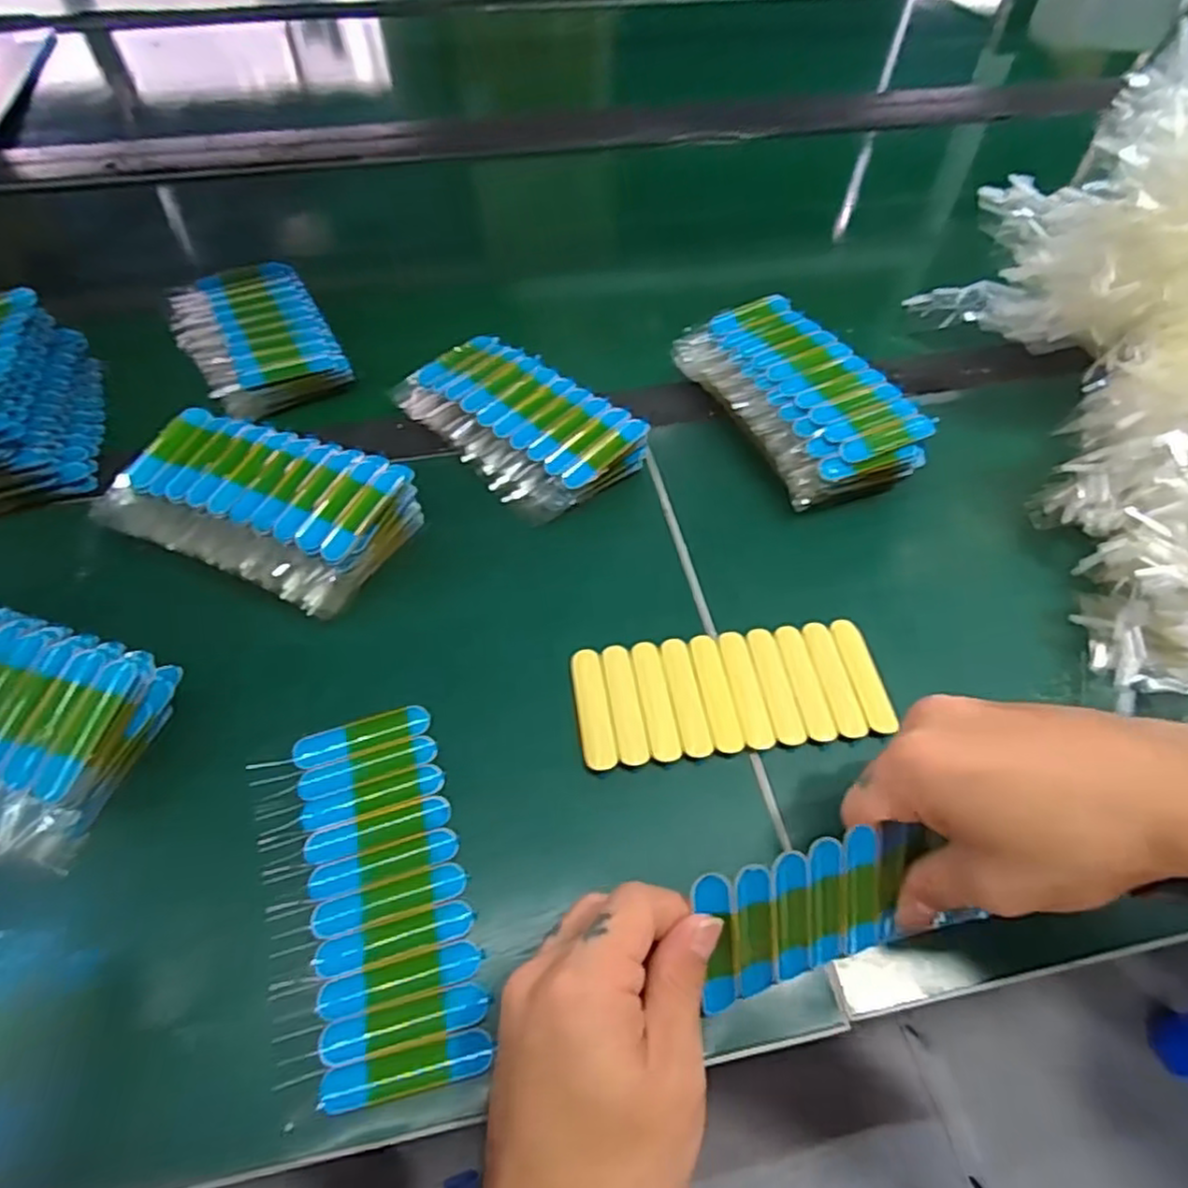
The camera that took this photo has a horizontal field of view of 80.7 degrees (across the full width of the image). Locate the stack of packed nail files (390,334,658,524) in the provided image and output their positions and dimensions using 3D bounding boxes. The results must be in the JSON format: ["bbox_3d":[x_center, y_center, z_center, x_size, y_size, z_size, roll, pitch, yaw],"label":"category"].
[{"bbox_3d":[-0.050,-0.108,0.444,0.155,0.030,0.087,37,61,23],"label":"stack of packed nail files"}]

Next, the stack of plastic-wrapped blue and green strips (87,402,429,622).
[{"bbox_3d":[-0.187,-0.050,0.394,0.155,0.039,0.088,20,56,14],"label":"stack of plastic-wrapped blue and green strips"}]

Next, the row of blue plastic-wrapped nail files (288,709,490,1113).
[{"bbox_3d":[-0.088,0.122,0.295,0.064,0.007,0.149,-15,55,-11],"label":"row of blue plastic-wrapped nail files"}]

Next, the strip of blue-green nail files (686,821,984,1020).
[{"bbox_3d":[0.082,0.119,0.266,0.089,0.058,0.011,-16,24,-14],"label":"strip of blue-green nail files"}]

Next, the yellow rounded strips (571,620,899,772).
[{"bbox_3d":[0.068,0.048,0.350,0.151,0.004,0.064,-7,54,-5],"label":"yellow rounded strips"}]

